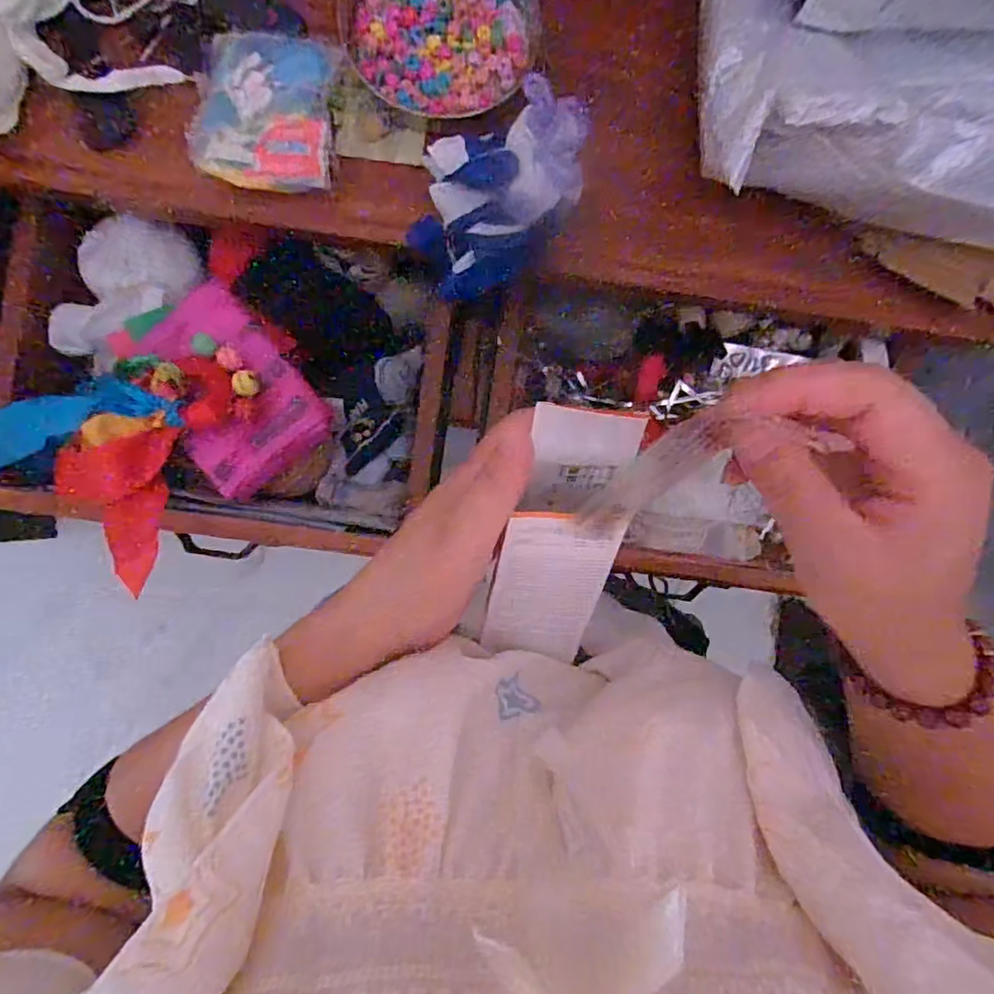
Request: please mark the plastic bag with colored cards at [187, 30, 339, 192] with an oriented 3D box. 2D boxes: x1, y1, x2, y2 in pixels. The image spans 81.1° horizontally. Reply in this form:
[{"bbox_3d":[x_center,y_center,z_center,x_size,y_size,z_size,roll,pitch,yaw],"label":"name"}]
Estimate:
[{"bbox_3d":[-0.158,-0.266,0.398,0.089,0.019,0.101,4,88,-2],"label":"plastic bag with colored cards"}]

